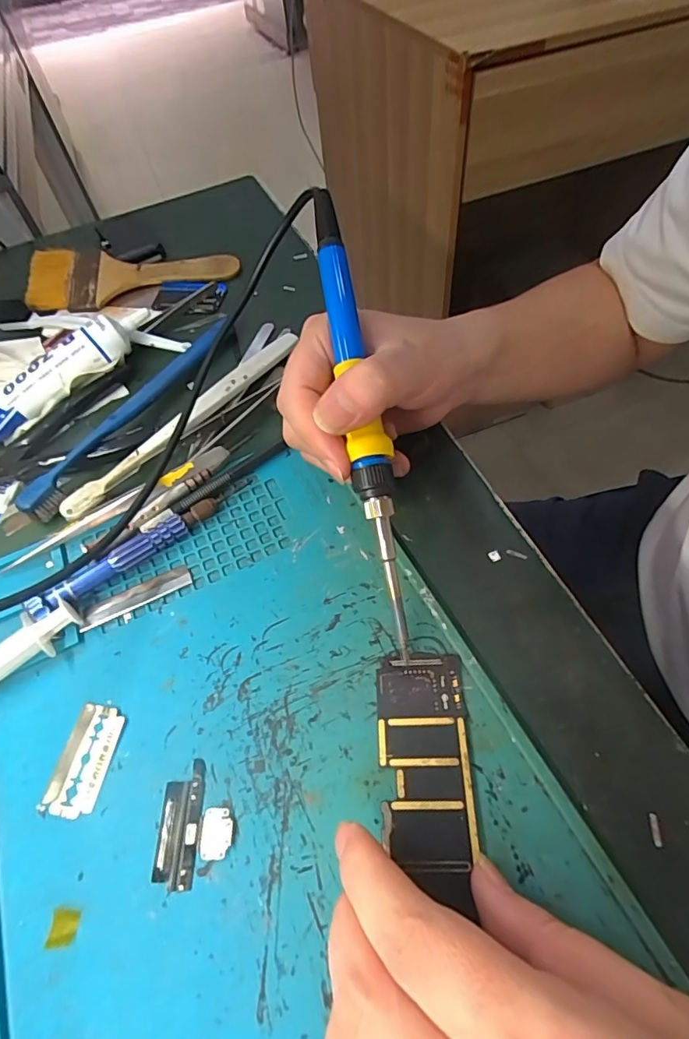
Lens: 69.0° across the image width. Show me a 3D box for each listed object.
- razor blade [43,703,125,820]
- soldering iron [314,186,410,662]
[{"bbox_3d":[-0.110,0.101,0.211,0.022,0.004,0.042,7,58,9],"label":"razor blade"},{"bbox_3d":[0.007,-0.048,0.225,0.016,0.020,0.213,-10,83,-2],"label":"soldering iron"}]

